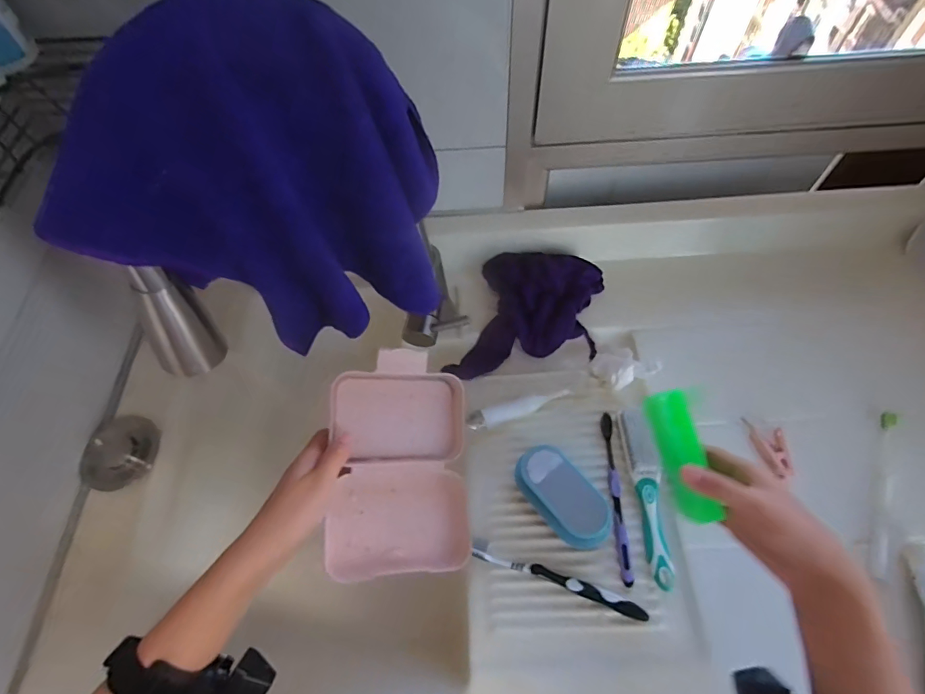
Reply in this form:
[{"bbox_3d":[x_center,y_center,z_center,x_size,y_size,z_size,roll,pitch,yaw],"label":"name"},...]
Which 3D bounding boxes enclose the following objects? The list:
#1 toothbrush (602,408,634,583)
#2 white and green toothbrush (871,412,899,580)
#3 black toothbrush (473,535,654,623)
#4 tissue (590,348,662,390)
[{"bbox_3d":[0.168,0.158,0.505,0.015,0.016,0.181,0,62,3],"label":"toothbrush"},{"bbox_3d":[0.439,0.149,0.478,0.013,0.014,0.173,21,66,14],"label":"white and green toothbrush"},{"bbox_3d":[0.094,0.231,0.462,0.176,0.021,0.018,17,64,10],"label":"black toothbrush"},{"bbox_3d":[0.189,0.024,0.566,0.059,0.037,0.046,37,70,20],"label":"tissue"}]

